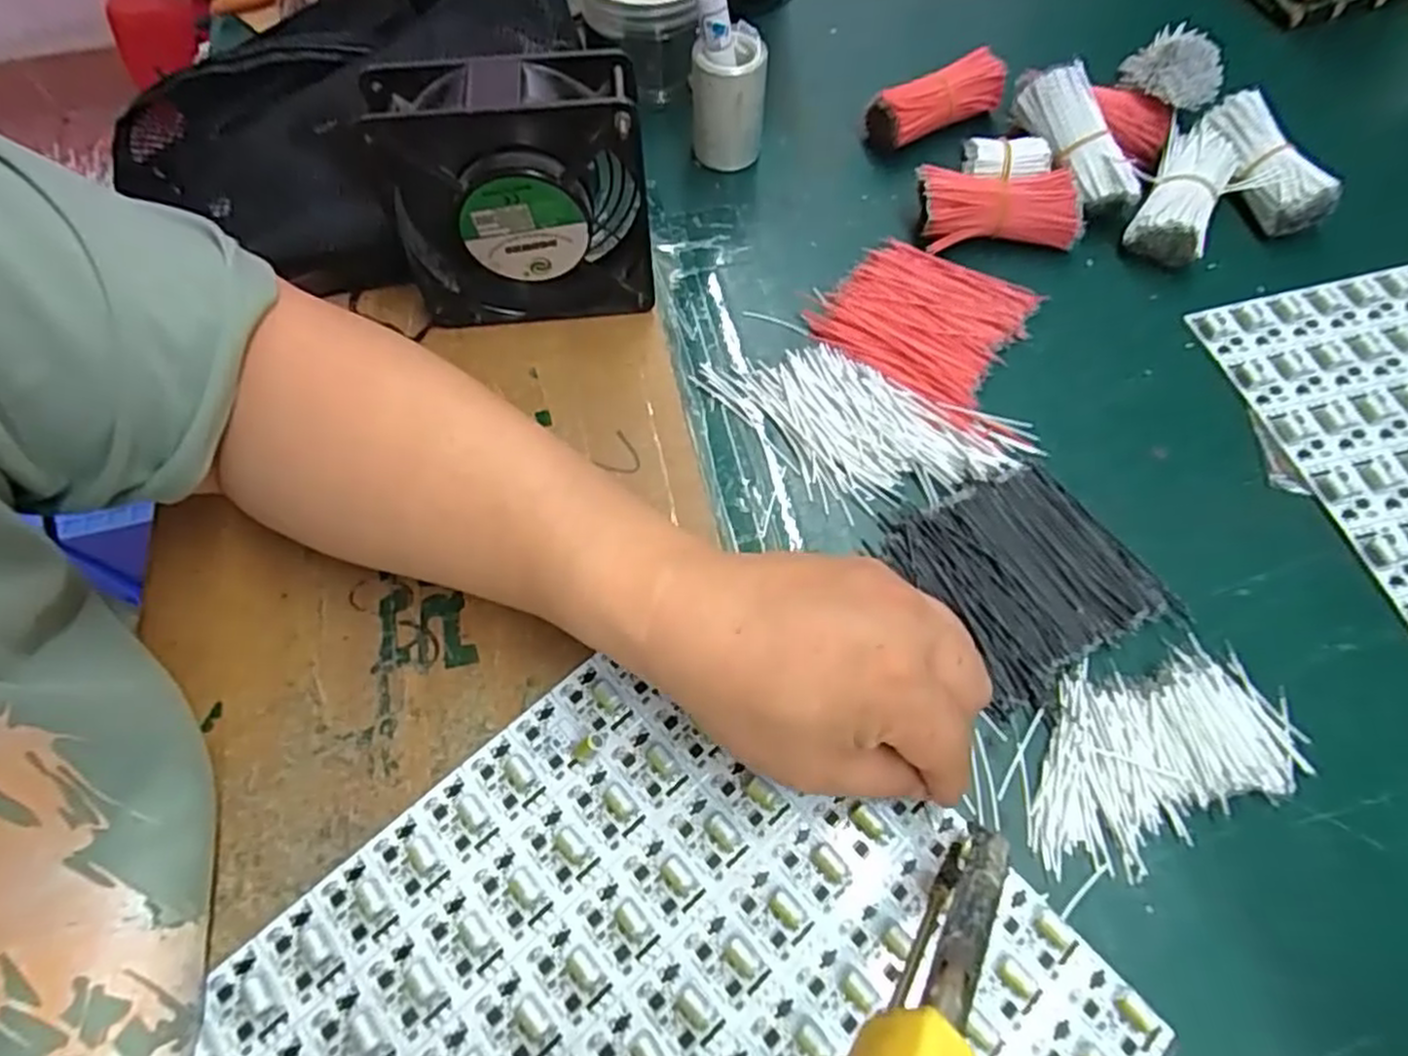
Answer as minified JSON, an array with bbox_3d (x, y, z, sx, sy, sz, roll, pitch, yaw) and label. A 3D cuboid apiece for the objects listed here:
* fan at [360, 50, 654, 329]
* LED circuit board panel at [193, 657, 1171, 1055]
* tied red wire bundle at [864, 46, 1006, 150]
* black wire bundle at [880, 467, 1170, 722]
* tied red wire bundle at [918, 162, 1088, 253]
[{"bbox_3d":[-0.089,-0.160,0.368,0.117,0.123,0.048,-5,63,-2],"label":"fan"},{"bbox_3d":[-0.025,0.186,0.252,0.281,0.006,0.244,-40,69,-19],"label":"LED circuit board panel"},{"bbox_3d":[0.147,-0.269,0.472,0.083,0.039,0.029,-23,65,-11],"label":"tied red wire bundle"},{"bbox_3d":[0.146,0.021,0.335,0.095,0.008,0.093,-26,66,-12],"label":"black wire bundle"},{"bbox_3d":[0.170,-0.185,0.425,0.089,0.034,0.037,-1,63,0],"label":"tied red wire bundle"}]

